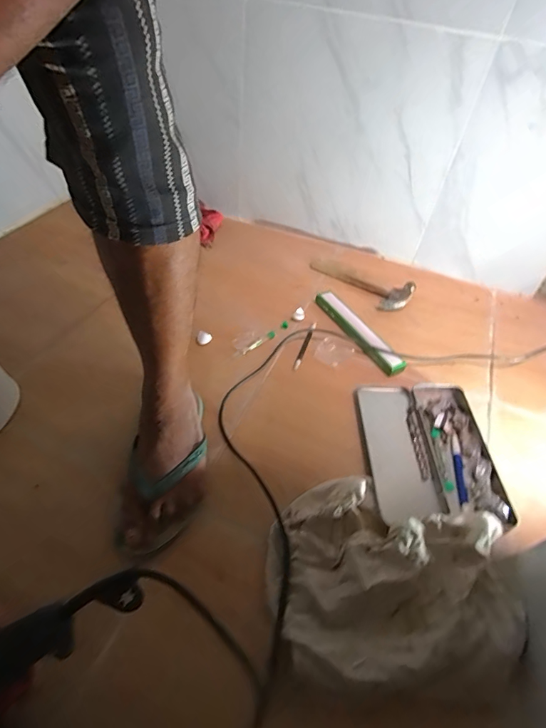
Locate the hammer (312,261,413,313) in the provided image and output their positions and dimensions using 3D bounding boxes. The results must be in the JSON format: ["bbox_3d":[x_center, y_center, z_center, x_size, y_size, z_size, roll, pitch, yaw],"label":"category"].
[{"bbox_3d":[0.216,-0.204,0.967,0.094,0.031,0.252,-34,59,-32],"label":"hammer"}]

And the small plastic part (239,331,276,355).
[{"bbox_3d":[-0.029,-0.043,0.809,0.018,0.012,0.091,36,54,28],"label":"small plastic part"}]

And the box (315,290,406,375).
[{"bbox_3d":[0.175,-0.073,0.834,0.038,0.029,0.247,-21,53,-24],"label":"box"}]

